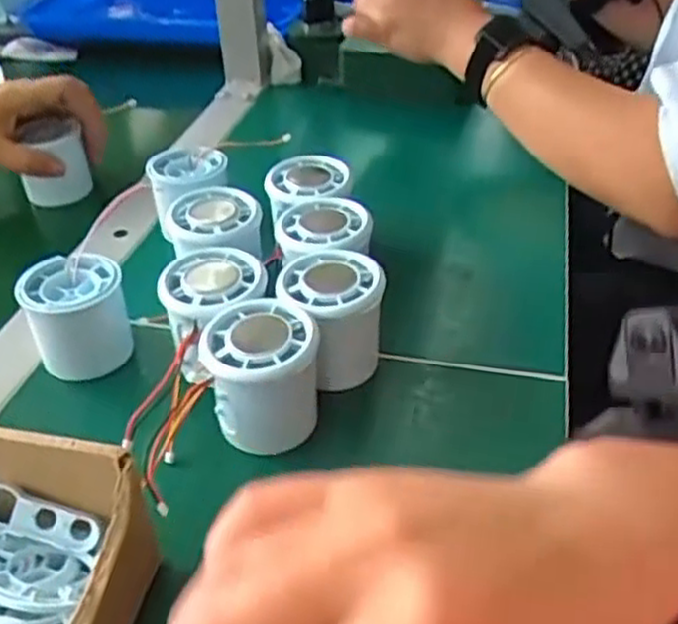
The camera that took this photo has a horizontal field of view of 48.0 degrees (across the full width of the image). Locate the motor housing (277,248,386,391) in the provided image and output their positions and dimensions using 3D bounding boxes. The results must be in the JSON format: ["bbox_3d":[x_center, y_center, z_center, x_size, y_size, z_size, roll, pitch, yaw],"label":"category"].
[{"bbox_3d":[-0.004,0.005,0.420,0.056,0.059,0.059,-4,38,0],"label":"motor housing"}]

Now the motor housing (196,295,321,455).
[{"bbox_3d":[-0.037,0.036,0.379,0.055,0.060,0.062,0,38,4],"label":"motor housing"}]

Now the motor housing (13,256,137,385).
[{"bbox_3d":[-0.147,0.004,0.434,0.051,0.057,0.051,-14,39,-12],"label":"motor housing"}]

